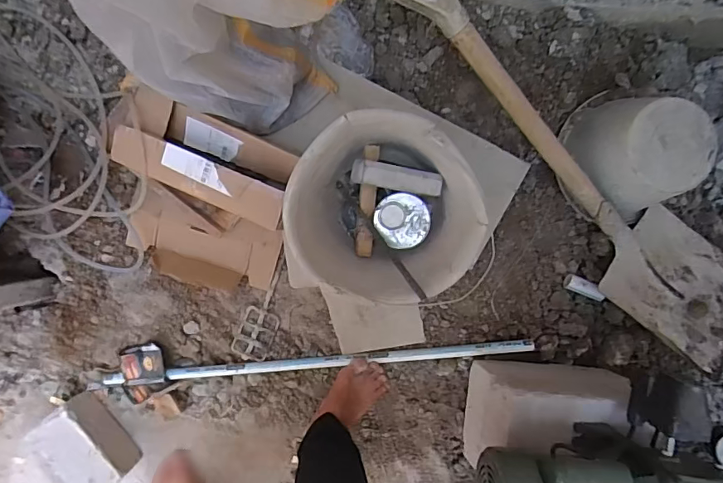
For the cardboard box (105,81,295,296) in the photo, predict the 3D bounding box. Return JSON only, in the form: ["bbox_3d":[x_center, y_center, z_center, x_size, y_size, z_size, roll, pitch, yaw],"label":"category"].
[{"bbox_3d":[-0.299,-0.063,0.893,0.308,0.162,0.326,21,95,0],"label":"cardboard box"}]

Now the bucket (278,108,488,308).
[{"bbox_3d":[0.038,-0.050,0.818,0.269,0.239,0.289,0,95,2],"label":"bucket"}]

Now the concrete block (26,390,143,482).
[{"bbox_3d":[-0.572,0.427,0.988,0.106,0.095,0.193,-38,93,5],"label":"concrete block"}]

